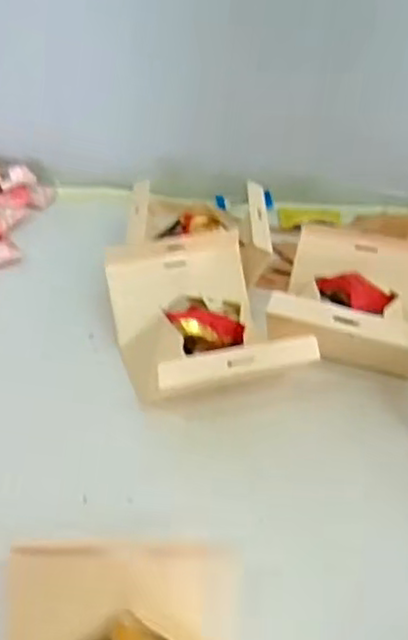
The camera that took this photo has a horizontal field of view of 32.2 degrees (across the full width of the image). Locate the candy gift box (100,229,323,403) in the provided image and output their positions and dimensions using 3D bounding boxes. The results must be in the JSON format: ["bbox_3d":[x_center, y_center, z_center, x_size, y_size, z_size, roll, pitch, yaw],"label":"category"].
[{"bbox_3d":[-0.004,0.007,0.596,0.125,0.074,0.173,-9,39,-17],"label":"candy gift box"}]

